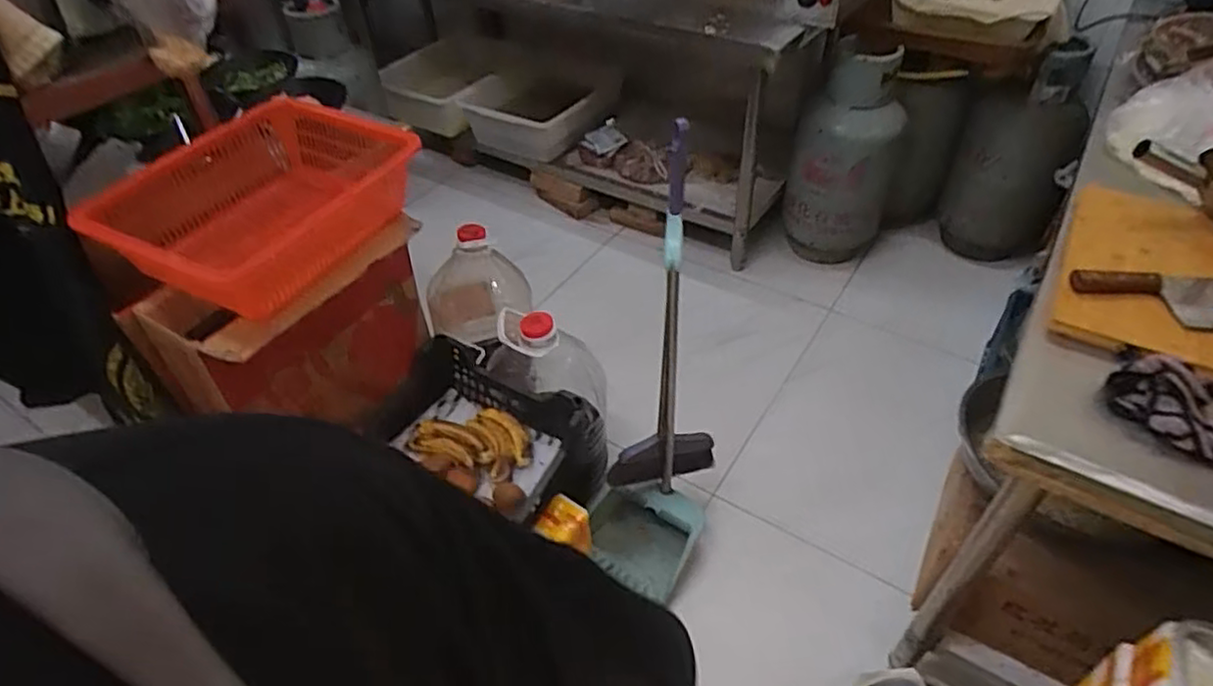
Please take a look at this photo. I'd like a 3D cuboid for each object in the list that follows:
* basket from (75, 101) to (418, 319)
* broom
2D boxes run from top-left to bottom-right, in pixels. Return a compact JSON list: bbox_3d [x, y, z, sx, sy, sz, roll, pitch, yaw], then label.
[{"bbox_3d":[-0.521,-0.206,1.012,0.306,0.131,0.395,25,51,24],"label":"basket"},{"bbox_3d":[0.125,0.004,1.315,0.219,0.876,0.122,-35,54,-28],"label":"broom"}]

